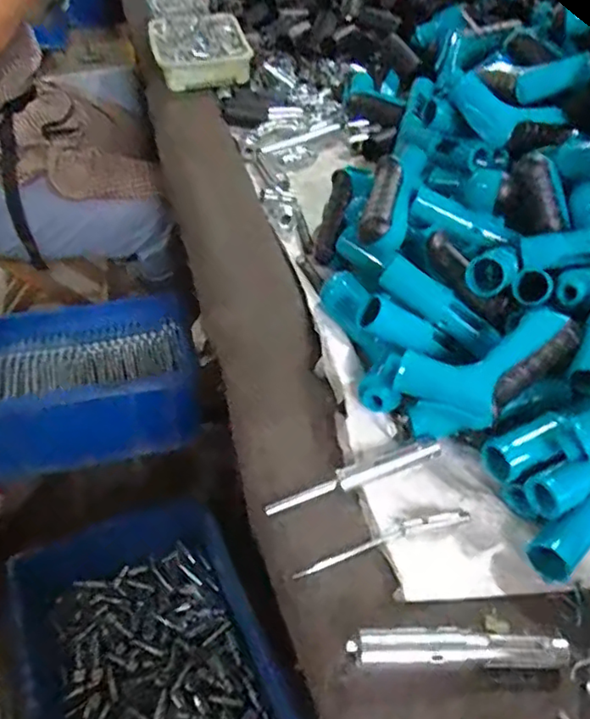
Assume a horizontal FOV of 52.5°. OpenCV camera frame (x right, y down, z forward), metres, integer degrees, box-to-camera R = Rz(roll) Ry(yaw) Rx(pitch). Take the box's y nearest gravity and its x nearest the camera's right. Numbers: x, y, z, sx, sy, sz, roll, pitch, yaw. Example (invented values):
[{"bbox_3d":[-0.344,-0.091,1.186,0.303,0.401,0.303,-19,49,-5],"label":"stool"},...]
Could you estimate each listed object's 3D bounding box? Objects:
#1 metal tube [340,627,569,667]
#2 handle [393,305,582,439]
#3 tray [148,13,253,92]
[{"bbox_3d":[0.098,0.174,0.357,0.128,0.021,0.019,1,46,-1],"label":"metal tube"},{"bbox_3d":[0.149,0.011,0.446,0.142,0.053,0.068,-29,51,-3],"label":"handle"},{"bbox_3d":[-0.148,-0.493,0.940,0.146,0.036,0.218,-11,47,-12],"label":"tray"}]

